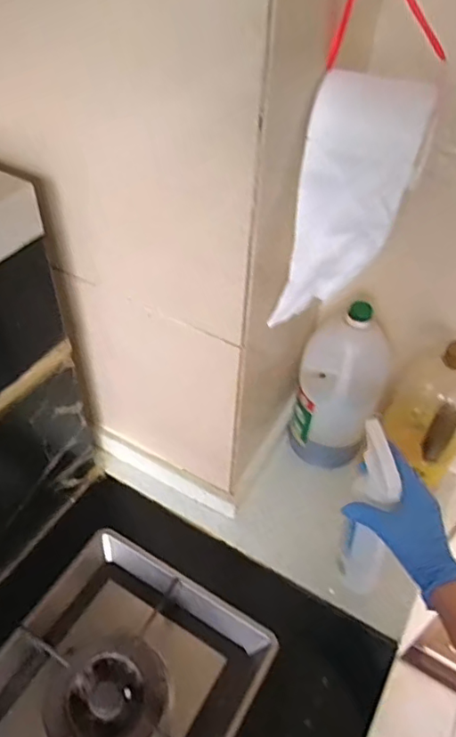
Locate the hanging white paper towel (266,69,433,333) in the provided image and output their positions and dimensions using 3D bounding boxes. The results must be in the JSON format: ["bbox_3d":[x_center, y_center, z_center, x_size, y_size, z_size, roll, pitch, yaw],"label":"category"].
[{"bbox_3d":[0.110,-0.144,0.512,0.095,0.224,0.061,15,47,10],"label":"hanging white paper towel"}]

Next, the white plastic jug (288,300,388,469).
[{"bbox_3d":[0.159,0.024,0.784,0.116,0.276,0.106,20,48,15],"label":"white plastic jug"}]

